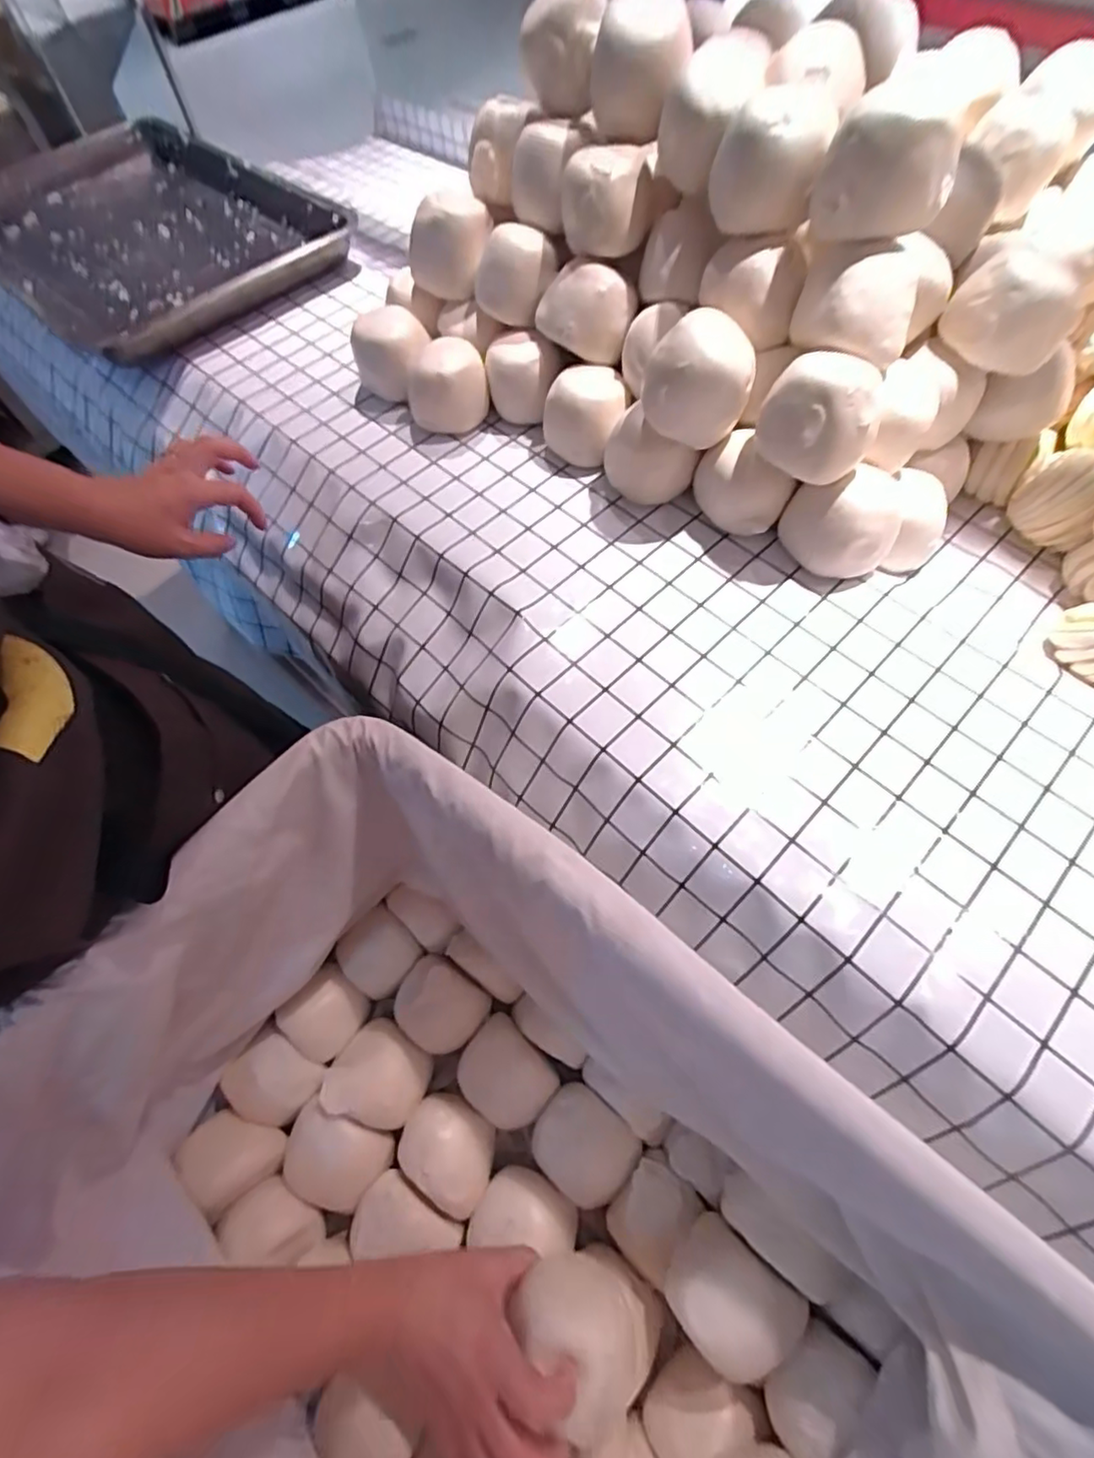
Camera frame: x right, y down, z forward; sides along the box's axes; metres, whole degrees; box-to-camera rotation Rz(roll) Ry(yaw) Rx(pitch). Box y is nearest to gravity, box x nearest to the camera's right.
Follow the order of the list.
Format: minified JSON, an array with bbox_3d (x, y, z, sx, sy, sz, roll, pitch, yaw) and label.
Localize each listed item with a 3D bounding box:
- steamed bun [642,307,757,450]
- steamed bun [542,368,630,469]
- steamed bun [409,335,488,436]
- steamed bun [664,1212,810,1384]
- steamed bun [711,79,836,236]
[{"bbox_3d":[0.128,-0.292,0.515,0.083,0.081,0.083,15,63,11],"label":"steamed bun"},{"bbox_3d":[0.041,-0.310,0.611,0.074,0.067,0.075,-1,61,2],"label":"steamed bun"},{"bbox_3d":[-0.108,-0.366,0.651,0.084,0.064,0.084,-12,62,-4],"label":"steamed bun"},{"bbox_3d":[0.129,0.396,0.417,0.087,0.047,0.067,36,69,20],"label":"steamed bun"},{"bbox_3d":[0.166,-0.428,0.461,0.082,0.067,0.076,12,63,9],"label":"steamed bun"}]

